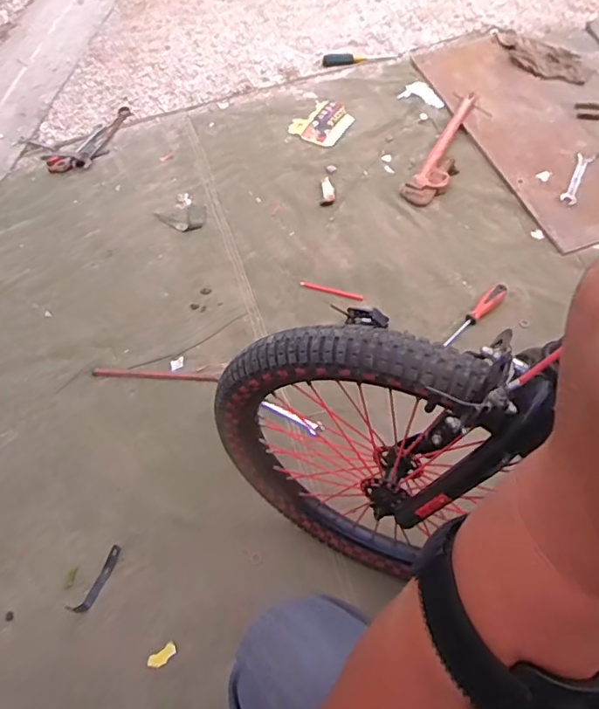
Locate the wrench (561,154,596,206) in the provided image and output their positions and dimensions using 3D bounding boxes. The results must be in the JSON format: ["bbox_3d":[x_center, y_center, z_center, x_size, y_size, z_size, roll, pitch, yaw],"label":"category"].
[{"bbox_3d":[0.677,-0.428,1.340,0.038,0.005,0.164,24,71,16],"label":"wrench"}]

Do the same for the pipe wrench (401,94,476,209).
[{"bbox_3d":[0.386,-0.524,1.394,0.100,0.031,0.408,29,66,17],"label":"pipe wrench"}]

